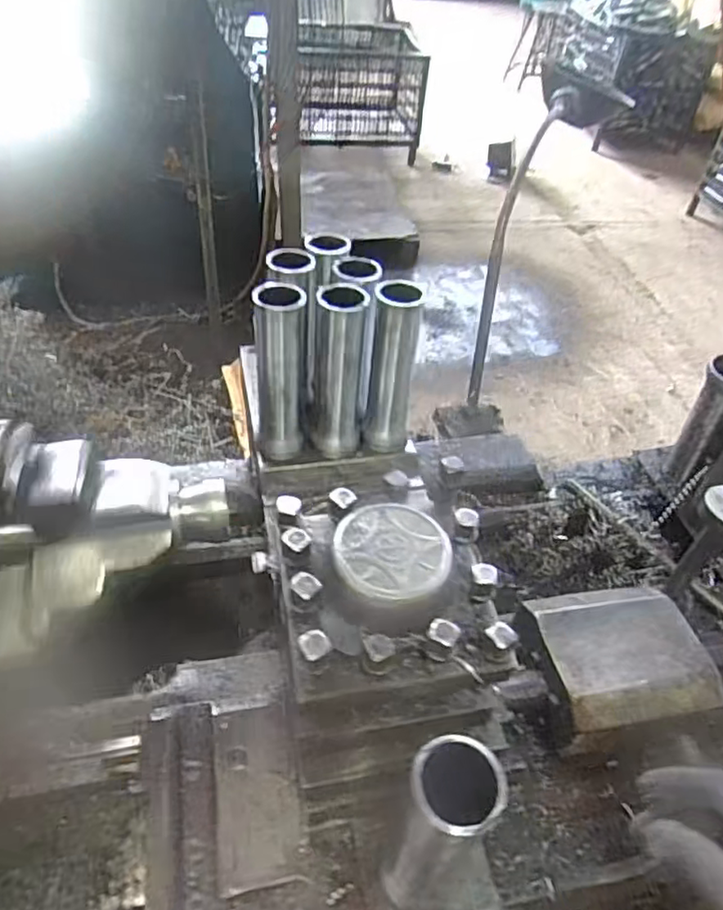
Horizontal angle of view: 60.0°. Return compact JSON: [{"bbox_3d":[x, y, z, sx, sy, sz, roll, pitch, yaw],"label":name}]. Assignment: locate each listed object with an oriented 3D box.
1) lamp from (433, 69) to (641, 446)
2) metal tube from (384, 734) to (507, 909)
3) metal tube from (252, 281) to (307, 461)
[{"bbox_3d":[0.211,-0.273,0.844,0.086,0.527,0.125,17,5,10],"label":"lamp"},{"bbox_3d":[0.047,0.249,0.414,0.053,0.197,0.059,30,50,22],"label":"metal tube"},{"bbox_3d":[-0.085,-0.084,0.662,0.048,0.188,0.053,-2,46,-9],"label":"metal tube"}]

